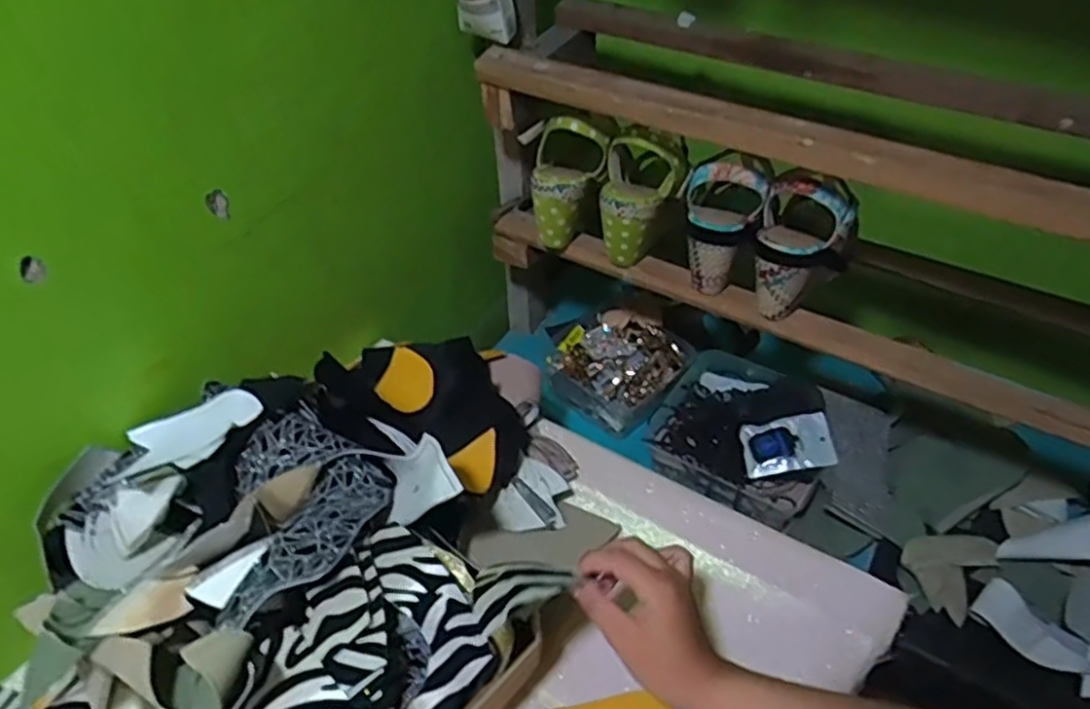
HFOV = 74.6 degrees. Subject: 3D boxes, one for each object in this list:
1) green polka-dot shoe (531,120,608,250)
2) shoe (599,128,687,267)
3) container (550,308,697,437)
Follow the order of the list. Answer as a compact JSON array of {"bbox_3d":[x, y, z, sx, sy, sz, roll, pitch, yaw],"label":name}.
[{"bbox_3d":[0.027,-0.200,0.799,0.081,0.136,0.097,2,45,2],"label":"green polka-dot shoe"},{"bbox_3d":[0.101,-0.169,0.764,0.081,0.146,0.073,11,46,11],"label":"shoe"},{"bbox_3d":[0.099,0.012,0.978,0.164,0.065,0.157,34,54,30],"label":"container"}]

